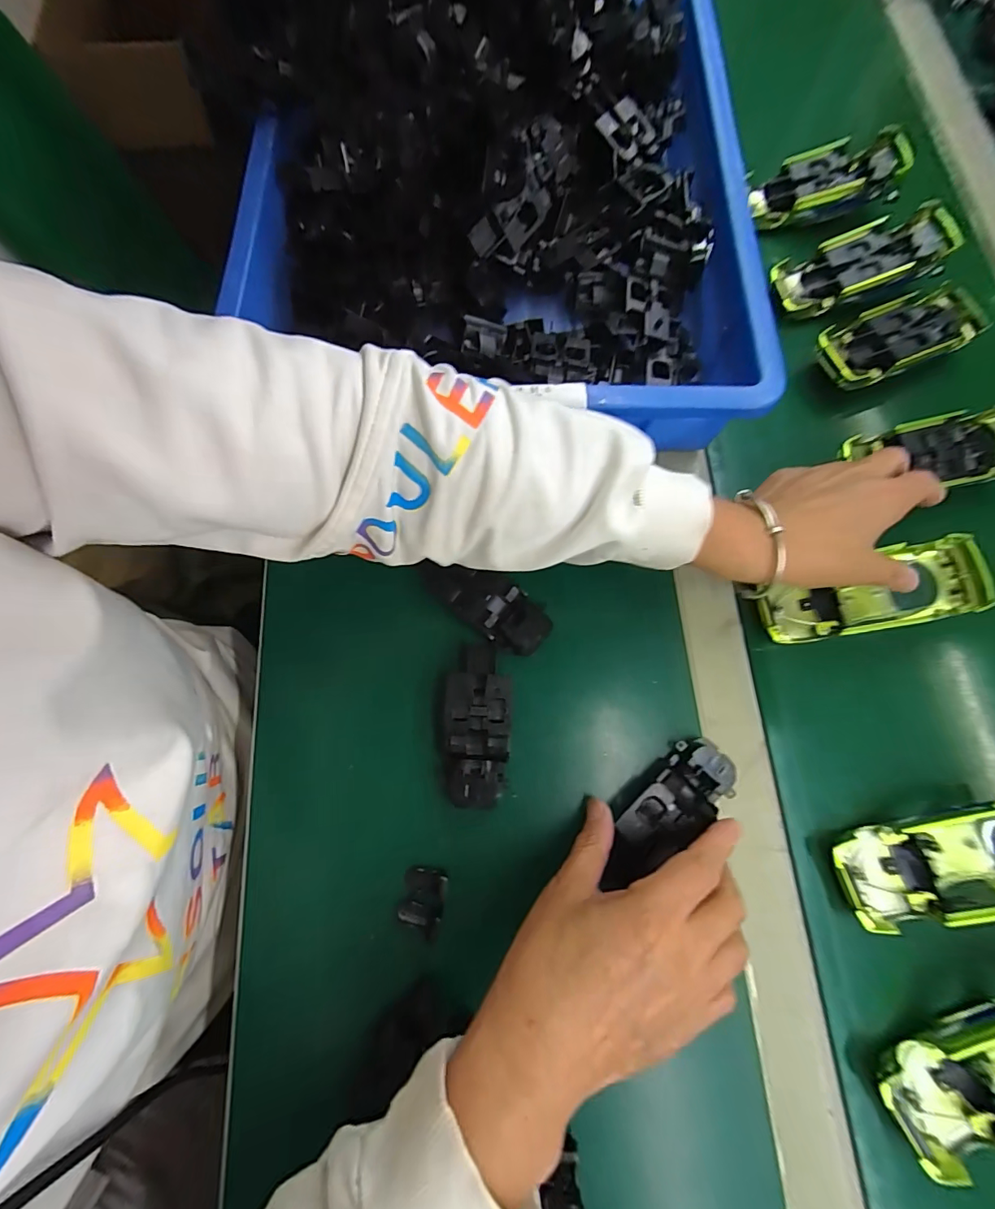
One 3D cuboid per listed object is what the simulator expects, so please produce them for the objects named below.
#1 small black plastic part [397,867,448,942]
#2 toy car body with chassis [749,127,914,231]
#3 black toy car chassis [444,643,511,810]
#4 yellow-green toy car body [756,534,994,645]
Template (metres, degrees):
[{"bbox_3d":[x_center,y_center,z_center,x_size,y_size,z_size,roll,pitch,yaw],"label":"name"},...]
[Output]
[{"bbox_3d":[-0.045,0.178,0.274,0.026,0.014,0.033,6,75,2],"label":"small black plastic part"},{"bbox_3d":[0.300,-0.386,0.420,0.119,0.028,0.057,-8,74,15],"label":"toy car body with chassis"},{"bbox_3d":[-0.013,0.076,0.301,0.041,0.027,0.102,0,75,0],"label":"black toy car chassis"},{"bbox_3d":[0.263,-0.005,0.323,0.147,0.026,0.050,-16,75,8],"label":"yellow-green toy car body"}]

